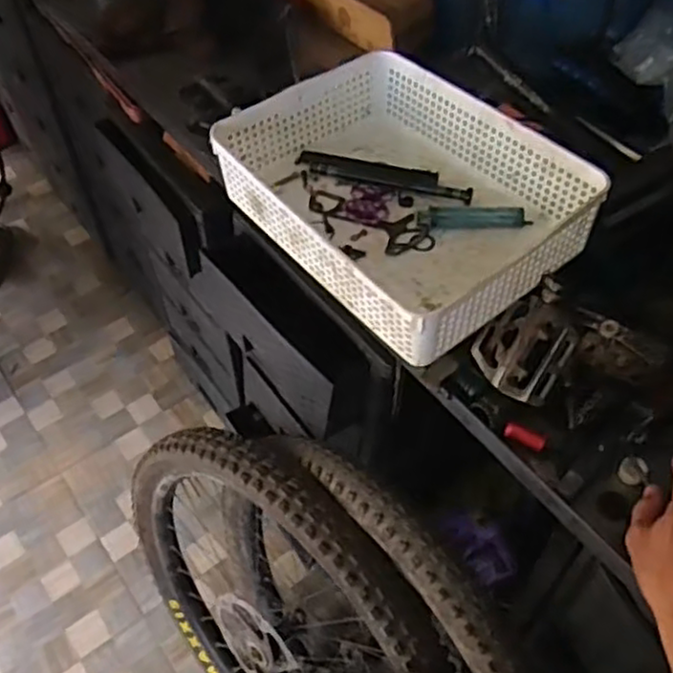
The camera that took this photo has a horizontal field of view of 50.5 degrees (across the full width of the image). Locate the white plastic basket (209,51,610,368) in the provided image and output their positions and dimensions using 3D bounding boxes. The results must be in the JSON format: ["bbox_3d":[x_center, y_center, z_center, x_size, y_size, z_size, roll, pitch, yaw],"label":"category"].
[{"bbox_3d":[0.063,-0.147,0.717,0.252,0.085,0.328,-33,59,-22],"label":"white plastic basket"}]

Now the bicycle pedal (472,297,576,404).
[{"bbox_3d":[0.175,0.008,0.672,0.021,0.088,0.103,17,20,-34],"label":"bicycle pedal"}]

